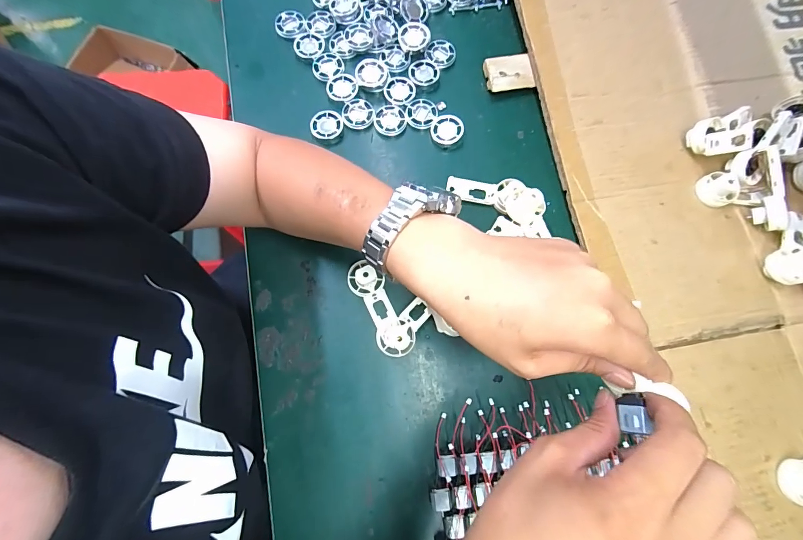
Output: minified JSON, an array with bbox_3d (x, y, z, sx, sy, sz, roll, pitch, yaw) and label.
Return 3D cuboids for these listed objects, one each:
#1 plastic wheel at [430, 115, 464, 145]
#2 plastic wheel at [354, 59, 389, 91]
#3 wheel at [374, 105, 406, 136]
[{"bbox_3d":[0.055,-0.171,0.435,0.038,0.010,0.036,0,77,-1],"label":"plastic wheel"},{"bbox_3d":[-0.037,-0.245,0.446,0.039,0.010,0.039,0,77,-1],"label":"plastic wheel"},{"bbox_3d":[-0.014,-0.185,0.439,0.039,0.007,0.039,0,77,-1],"label":"wheel"}]

